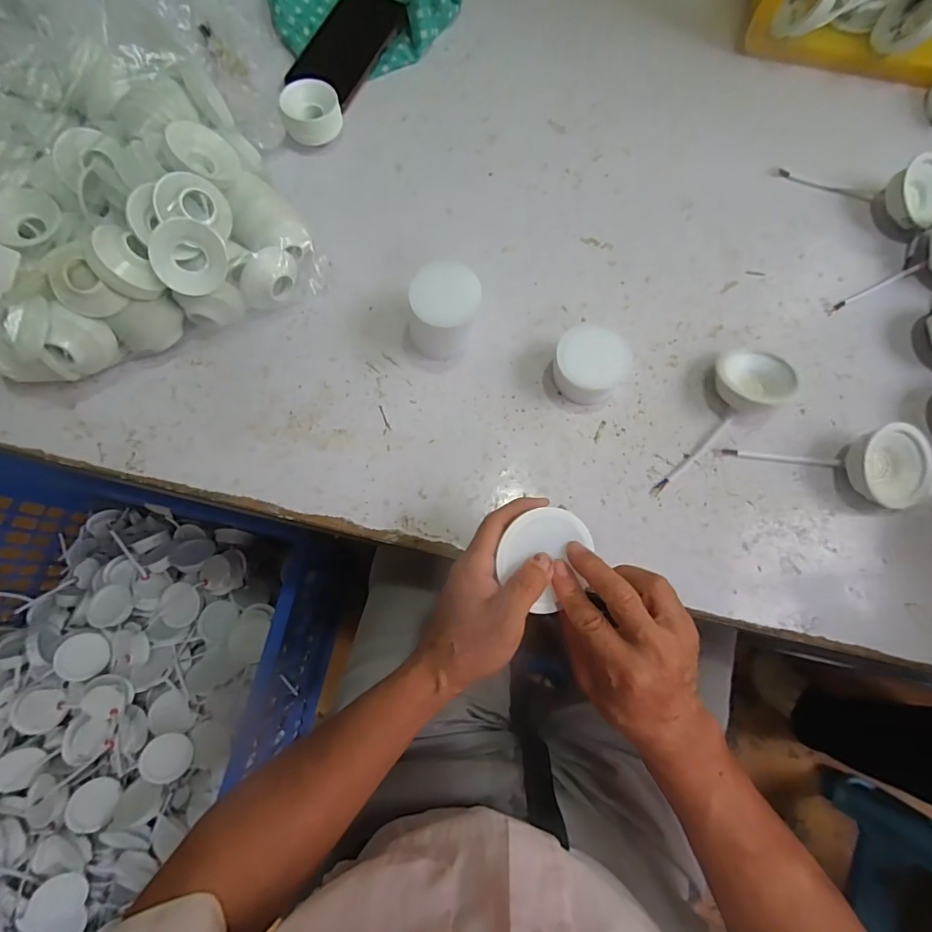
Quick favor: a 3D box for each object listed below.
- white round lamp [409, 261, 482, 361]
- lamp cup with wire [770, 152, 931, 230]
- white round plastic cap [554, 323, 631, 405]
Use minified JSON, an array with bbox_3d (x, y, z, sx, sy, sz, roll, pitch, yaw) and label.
[{"bbox_3d":[-0.019,-0.133,0.424,0.061,0.076,0.050,-13,77,-3],"label":"white round lamp"},{"bbox_3d":[0.422,-0.303,0.496,0.162,0.038,0.068,31,78,7],"label":"lamp cup with wire"},{"bbox_3d":[0.110,-0.089,0.429,0.062,0.053,0.048,10,76,3],"label":"white round plastic cap"}]

